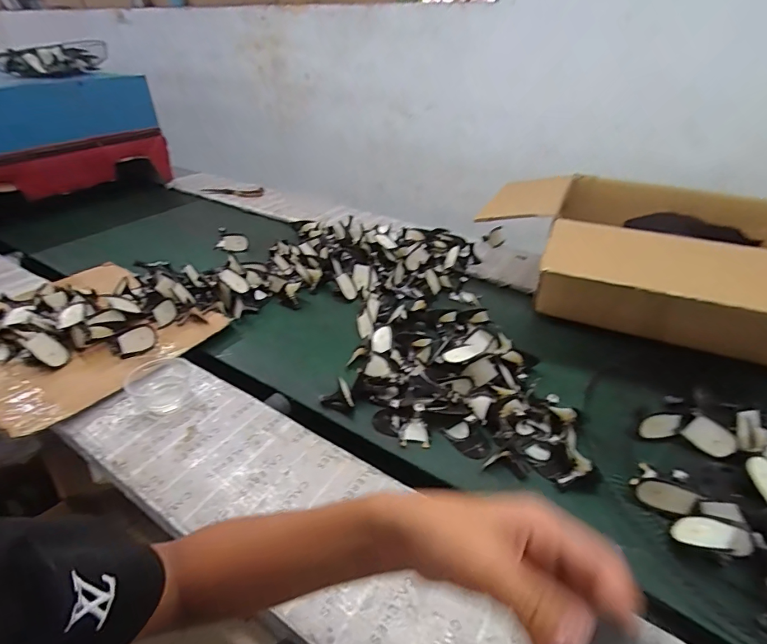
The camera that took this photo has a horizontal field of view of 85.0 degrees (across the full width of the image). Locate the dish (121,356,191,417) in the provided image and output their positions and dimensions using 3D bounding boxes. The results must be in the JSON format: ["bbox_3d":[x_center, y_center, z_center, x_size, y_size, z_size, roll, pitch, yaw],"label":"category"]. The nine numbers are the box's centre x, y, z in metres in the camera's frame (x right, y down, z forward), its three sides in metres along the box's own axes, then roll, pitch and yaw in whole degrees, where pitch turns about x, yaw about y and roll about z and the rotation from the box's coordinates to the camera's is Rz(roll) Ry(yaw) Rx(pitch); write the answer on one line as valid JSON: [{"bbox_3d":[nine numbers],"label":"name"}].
[{"bbox_3d":[-0.348,0.097,0.665,0.095,0.035,0.087,0,35,0],"label":"dish"}]

